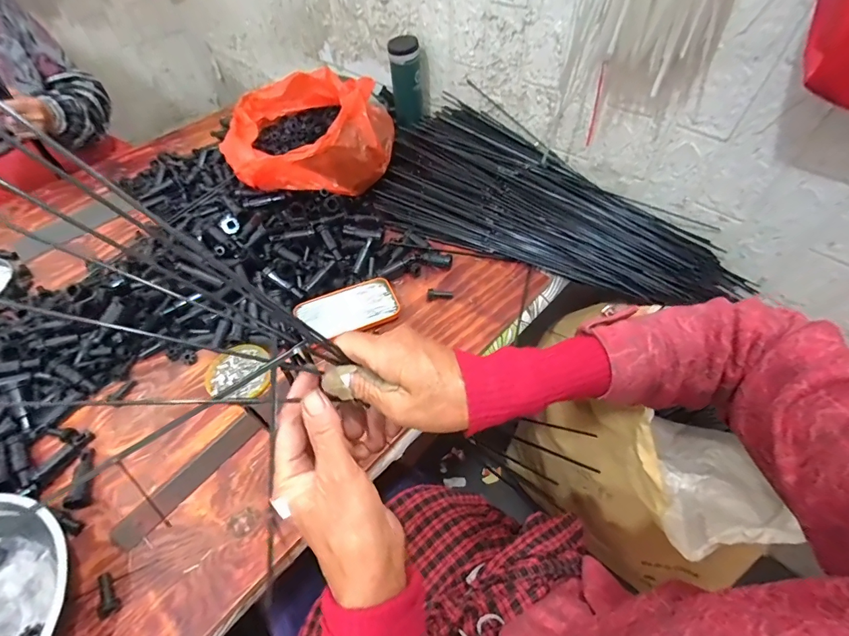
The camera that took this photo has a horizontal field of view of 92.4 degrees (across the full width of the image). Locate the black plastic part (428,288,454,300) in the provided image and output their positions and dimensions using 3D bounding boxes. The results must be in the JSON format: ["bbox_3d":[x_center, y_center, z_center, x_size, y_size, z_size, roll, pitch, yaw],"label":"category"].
[{"bbox_3d":[0.024,-0.038,0.617,0.038,0.014,0.014,-4,53,-1],"label":"black plastic part"}]

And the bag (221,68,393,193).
[{"bbox_3d":[-0.198,-0.322,0.722,0.284,0.117,0.265,-9,53,-4],"label":"bag"}]

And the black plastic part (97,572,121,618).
[{"bbox_3d":[-0.313,0.270,0.398,0.018,0.008,0.041,-33,59,-21],"label":"black plastic part"}]

